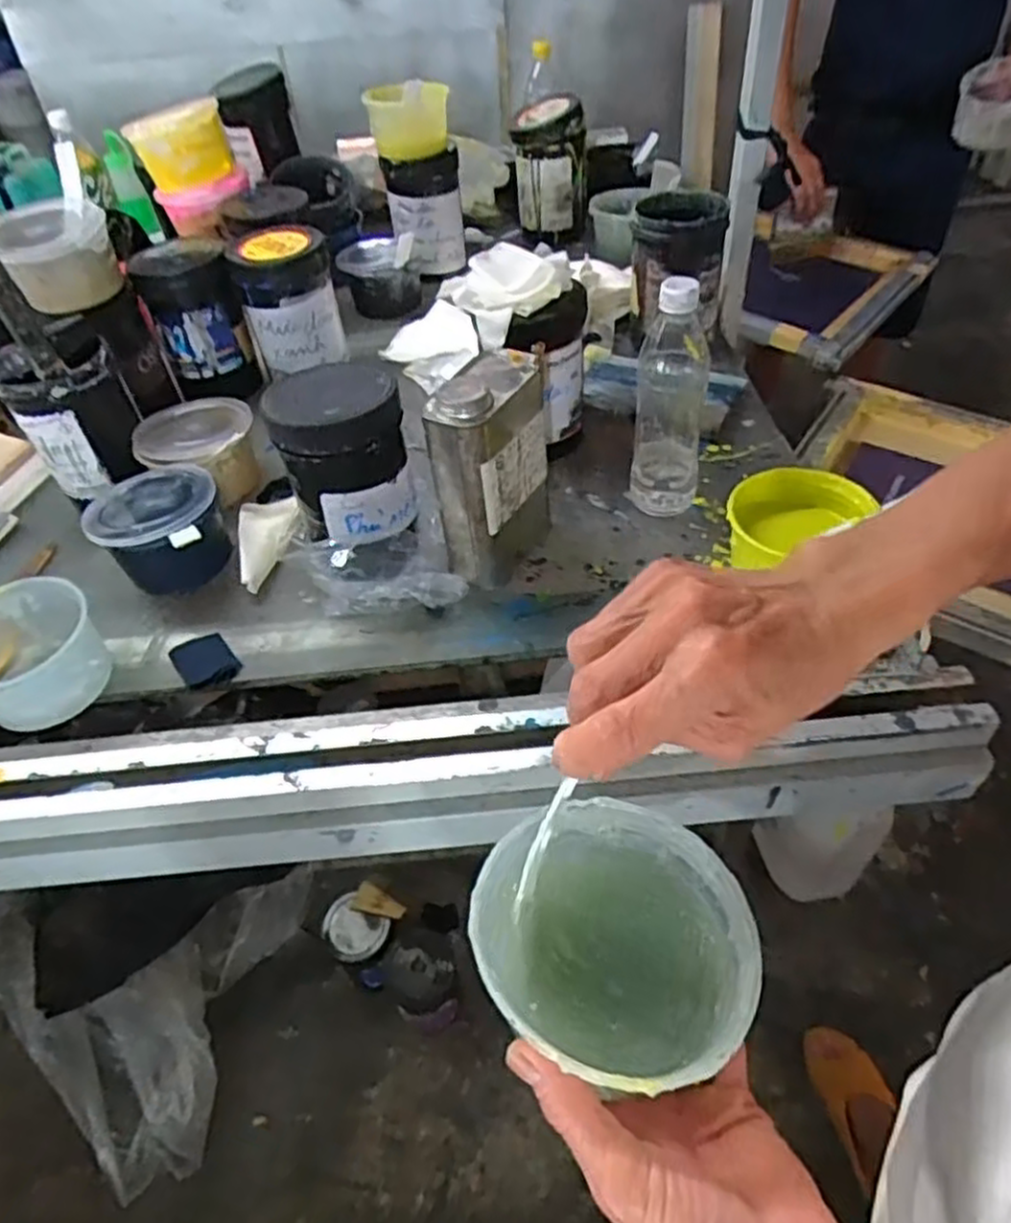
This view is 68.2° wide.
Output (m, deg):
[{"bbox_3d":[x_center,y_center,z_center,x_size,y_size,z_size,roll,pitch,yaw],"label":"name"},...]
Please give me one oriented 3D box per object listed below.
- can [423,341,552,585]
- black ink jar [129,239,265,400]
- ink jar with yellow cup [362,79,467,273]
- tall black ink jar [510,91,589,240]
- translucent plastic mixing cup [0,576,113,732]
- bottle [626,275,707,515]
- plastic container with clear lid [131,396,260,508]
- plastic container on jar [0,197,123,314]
[{"bbox_3d":[-0.009,-0.119,0.630,0.066,0.172,0.112,22,53,24],"label":"can"},{"bbox_3d":[-0.364,-0.348,0.892,0.103,0.162,0.115,-20,48,-13],"label":"black ink jar"},{"bbox_3d":[-0.120,-0.611,1.056,0.115,0.215,0.092,-11,47,-4],"label":"ink jar with yellow cup"},{"bbox_3d":[0.066,-0.663,1.126,0.112,0.168,0.096,0,47,7],"label":"tall black ink jar"},{"bbox_3d":[-0.385,0.035,0.607,0.115,0.064,0.105,-3,47,3],"label":"translucent plastic mixing cup"},{"bbox_3d":[0.144,-0.190,0.649,0.059,0.201,0.073,8,48,13],"label":"bottle"},{"bbox_3d":[-0.311,-0.162,0.765,0.109,0.065,0.106,-14,47,-7],"label":"plastic container with clear lid"},{"bbox_3d":[-0.459,-0.365,0.760,0.116,0.079,0.100,-26,50,-17],"label":"plastic container on jar"}]

